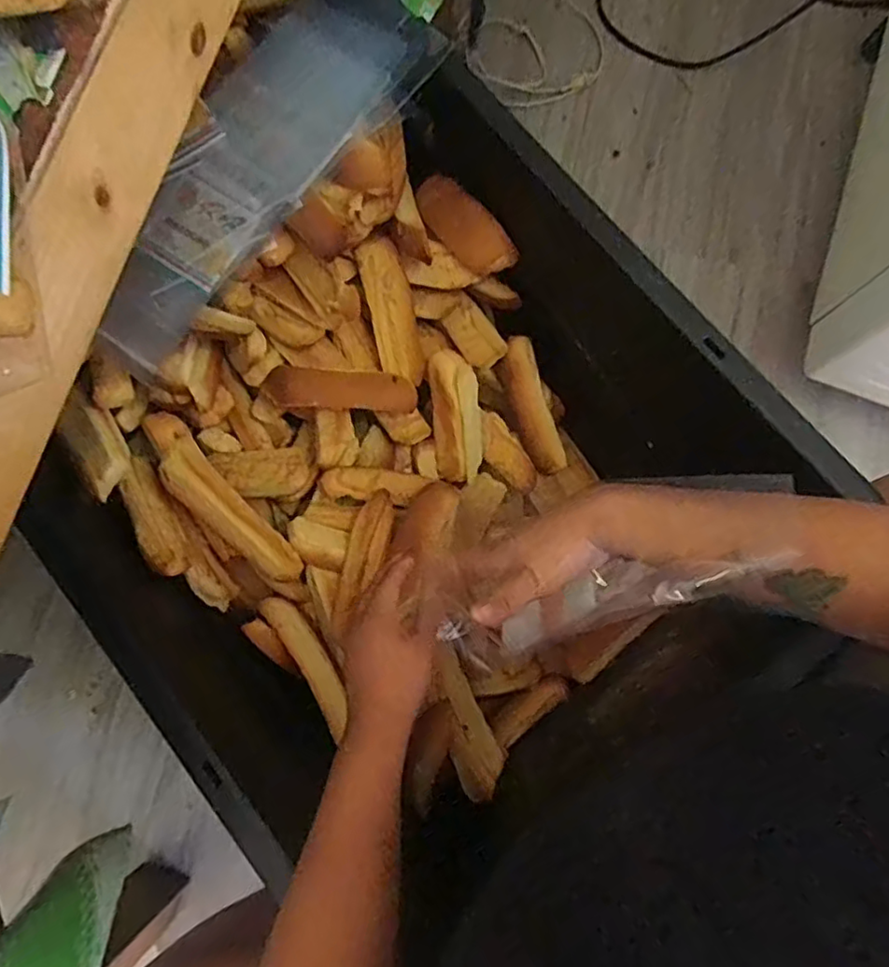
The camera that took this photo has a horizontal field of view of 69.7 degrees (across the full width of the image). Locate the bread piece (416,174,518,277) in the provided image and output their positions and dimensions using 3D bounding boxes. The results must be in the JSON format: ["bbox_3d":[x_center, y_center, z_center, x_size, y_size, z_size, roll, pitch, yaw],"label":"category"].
[{"bbox_3d":[0.018,-0.245,0.604,0.048,0.015,0.117,-44,81,19],"label":"bread piece"}]

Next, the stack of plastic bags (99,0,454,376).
[{"bbox_3d":[-0.145,-0.272,0.511,0.116,0.037,0.334,37,81,7],"label":"stack of plastic bags"}]

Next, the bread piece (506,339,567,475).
[{"bbox_3d":[0.093,-0.080,0.675,0.035,0.028,0.152,-21,111,-4],"label":"bread piece"}]

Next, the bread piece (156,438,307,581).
[{"bbox_3d":[-0.188,0.029,0.567,0.037,0.033,0.153,-44,99,-8],"label":"bread piece"}]

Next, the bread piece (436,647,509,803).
[{"bbox_3d":[0.020,0.218,0.588,0.043,0.030,0.132,-20,79,-4],"label":"bread piece"}]

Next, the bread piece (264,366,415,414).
[{"bbox_3d":[-0.094,-0.085,0.591,0.138,0.024,0.031,2,77,-19],"label":"bread piece"}]

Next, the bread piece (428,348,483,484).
[{"bbox_3d":[0.013,-0.066,0.640,0.047,0.023,0.130,-8,109,-1],"label":"bread piece"}]

